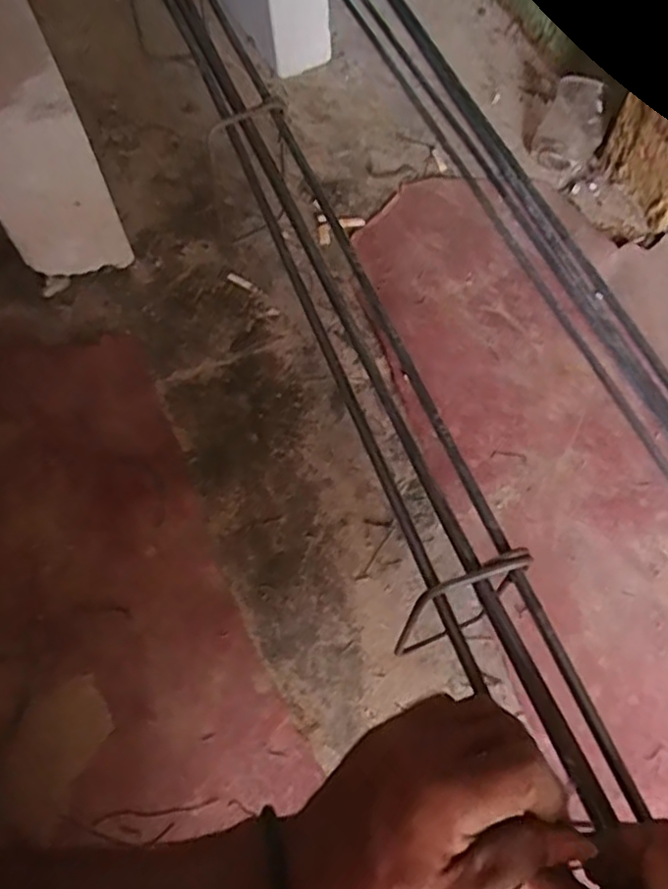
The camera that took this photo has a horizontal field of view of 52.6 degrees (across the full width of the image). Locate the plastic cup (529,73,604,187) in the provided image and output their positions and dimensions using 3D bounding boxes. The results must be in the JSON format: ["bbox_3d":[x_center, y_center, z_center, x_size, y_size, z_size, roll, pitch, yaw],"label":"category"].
[{"bbox_3d":[0.270,-0.360,0.773,0.067,0.051,0.117,21,65,10],"label":"plastic cup"}]

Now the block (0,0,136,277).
[{"bbox_3d":[-0.362,-0.428,0.691,0.096,0.168,0.542,-24,65,-11],"label":"block"}]

